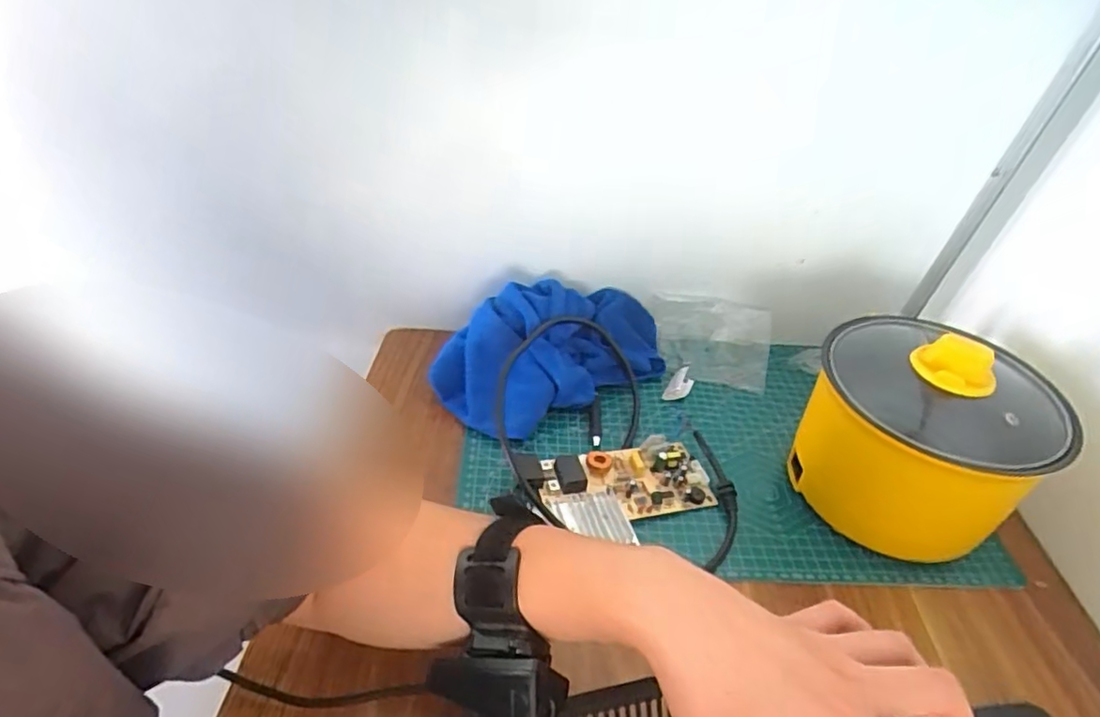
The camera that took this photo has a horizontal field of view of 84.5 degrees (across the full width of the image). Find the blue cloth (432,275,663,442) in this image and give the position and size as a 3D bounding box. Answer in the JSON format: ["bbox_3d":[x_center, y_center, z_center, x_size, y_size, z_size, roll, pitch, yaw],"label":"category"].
[{"bbox_3d":[0.005,-0.012,0.580,0.221,0.086,0.108,-21,45,-29],"label":"blue cloth"}]

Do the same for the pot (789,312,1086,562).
[{"bbox_3d":[0.285,0.059,0.476,0.160,0.157,0.149,3,39,-2],"label":"pot"}]

